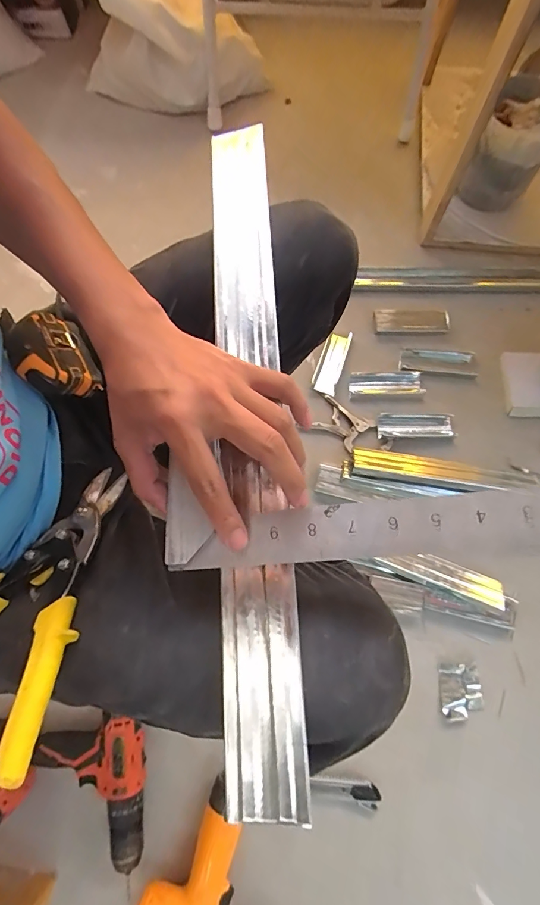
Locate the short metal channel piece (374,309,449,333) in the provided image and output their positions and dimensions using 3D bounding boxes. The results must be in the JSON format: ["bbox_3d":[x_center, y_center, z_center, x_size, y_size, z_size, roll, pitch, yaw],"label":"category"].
[{"bbox_3d":[0.288,-0.265,0.809,0.147,0.018,0.056,-1,72,1],"label":"short metal channel piece"}]

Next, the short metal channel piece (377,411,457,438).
[{"bbox_3d":[0.269,-0.051,0.745,0.133,0.020,0.048,3,72,2],"label":"short metal channel piece"}]

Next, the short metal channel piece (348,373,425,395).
[{"bbox_3d":[0.225,-0.135,0.781,0.135,0.029,0.045,3,72,2],"label":"short metal channel piece"}]

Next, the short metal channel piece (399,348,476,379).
[{"bbox_3d":[0.325,-0.173,0.778,0.139,0.018,0.054,5,72,3],"label":"short metal channel piece"}]

